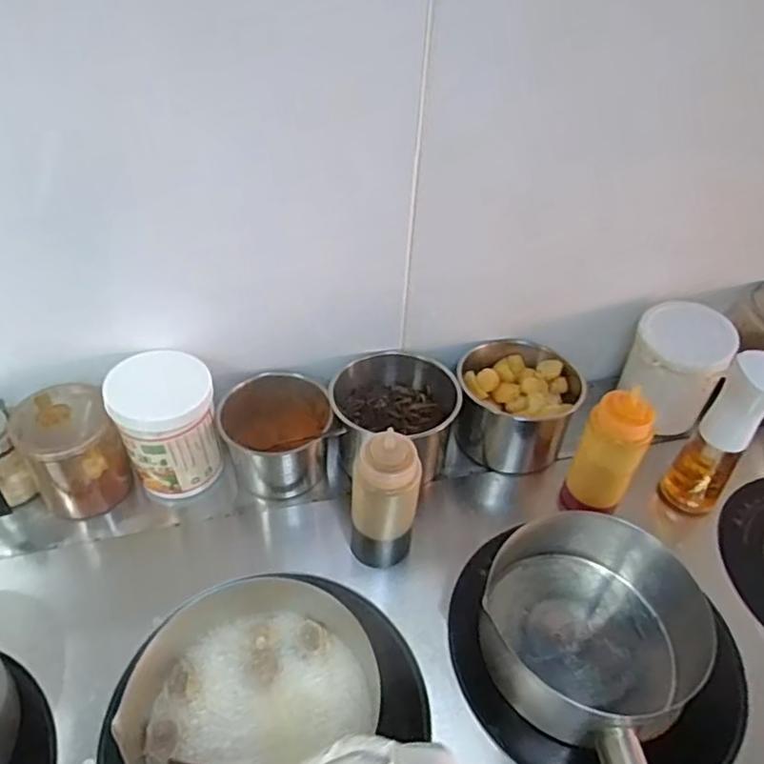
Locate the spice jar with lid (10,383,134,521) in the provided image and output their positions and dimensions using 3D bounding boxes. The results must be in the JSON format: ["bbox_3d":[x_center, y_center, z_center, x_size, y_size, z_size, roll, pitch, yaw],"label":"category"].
[{"bbox_3d":[-0.364,0.085,0.741,0.097,0.154,0.102,2,44,-2],"label":"spice jar with lid"}]

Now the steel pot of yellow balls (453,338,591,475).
[{"bbox_3d":[0.180,0.029,0.848,0.152,0.132,0.143,2,44,-2],"label":"steel pot of yellow balls"}]

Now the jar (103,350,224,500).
[{"bbox_3d":[-0.253,0.056,0.747,0.107,0.163,0.097,-27,52,-28],"label":"jar"}]

